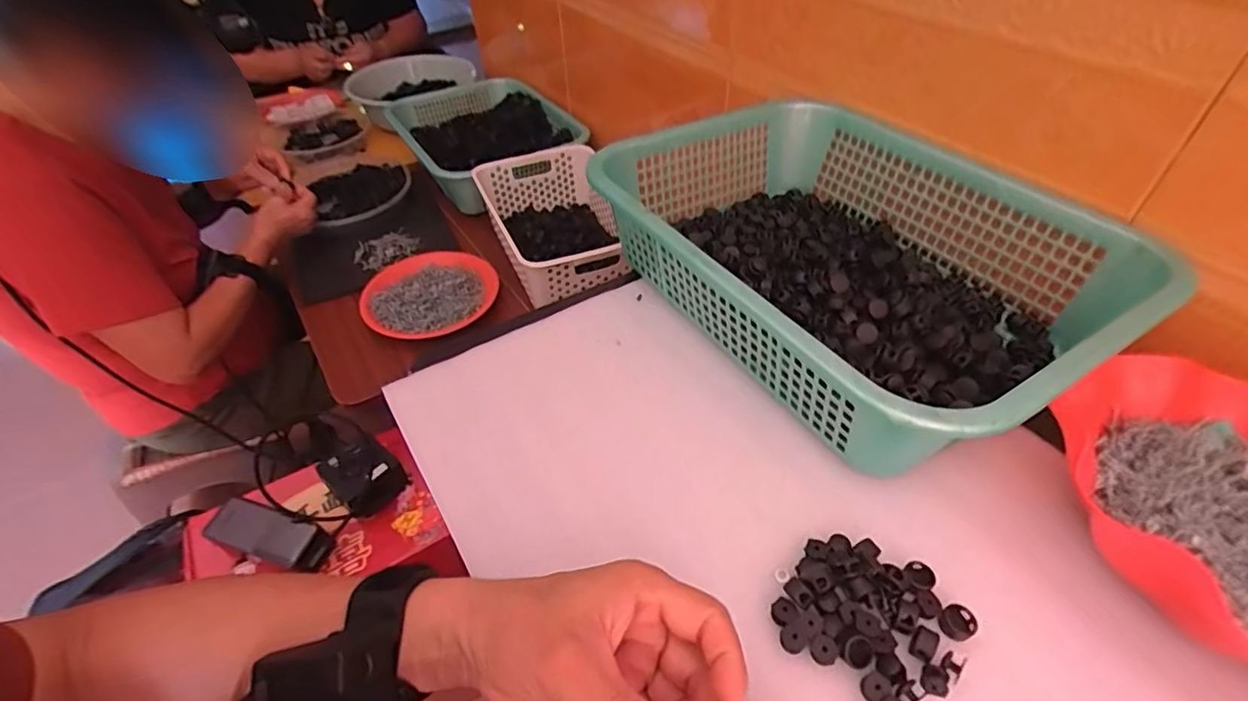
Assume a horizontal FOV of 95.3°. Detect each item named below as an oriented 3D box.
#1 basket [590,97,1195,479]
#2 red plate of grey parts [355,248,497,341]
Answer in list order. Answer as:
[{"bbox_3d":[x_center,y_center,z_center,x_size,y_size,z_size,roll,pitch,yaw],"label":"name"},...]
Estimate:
[{"bbox_3d":[0.179,-0.082,0.472,0.291,0.108,0.385,-26,47,-21],"label":"basket"},{"bbox_3d":[-0.292,-0.087,0.845,0.173,0.038,0.186,-2,46,2],"label":"red plate of grey parts"}]

